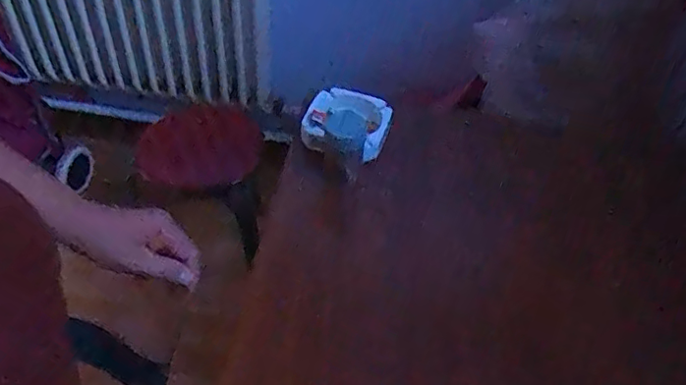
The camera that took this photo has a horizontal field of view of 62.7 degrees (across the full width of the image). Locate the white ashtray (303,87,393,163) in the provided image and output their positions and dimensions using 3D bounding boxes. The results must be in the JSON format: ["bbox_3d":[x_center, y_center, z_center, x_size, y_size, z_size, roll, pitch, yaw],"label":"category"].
[{"bbox_3d":[0.006,-0.096,0.762,0.104,0.034,0.104,15,47,10],"label":"white ashtray"}]

